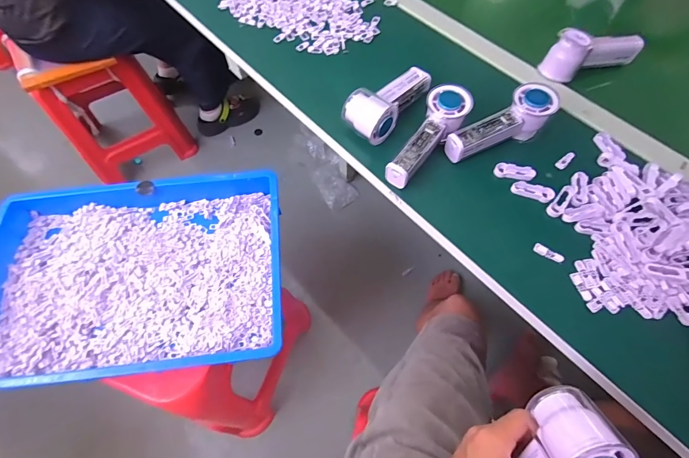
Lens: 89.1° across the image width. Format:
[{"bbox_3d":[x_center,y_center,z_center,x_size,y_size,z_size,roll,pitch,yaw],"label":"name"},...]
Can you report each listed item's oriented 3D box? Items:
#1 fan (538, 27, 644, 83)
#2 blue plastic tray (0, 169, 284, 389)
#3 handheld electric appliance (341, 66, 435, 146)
[{"bbox_3d":[0.391,-0.284,0.552,0.148,0.050,0.058,-16,64,-8],"label":"fan"},{"bbox_3d":[-0.405,0.081,0.678,0.566,0.062,0.387,-6,64,-3],"label":"blue plastic tray"},{"bbox_3d":[0.068,-0.190,0.514,0.069,0.048,0.155,41,70,18],"label":"handheld electric appliance"}]

